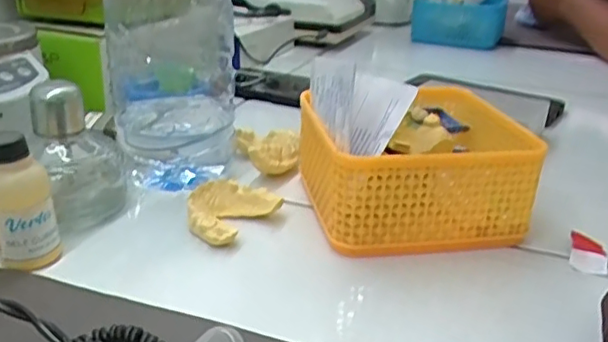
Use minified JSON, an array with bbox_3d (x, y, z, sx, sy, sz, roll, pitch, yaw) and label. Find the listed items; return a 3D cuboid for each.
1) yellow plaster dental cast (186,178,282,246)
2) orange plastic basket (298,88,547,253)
[{"bbox_3d":[-0.050,0.025,0.375,0.048,0.022,0.054,19,29,34],"label":"yellow plaster dental cast"},{"bbox_3d":[0.072,-0.008,0.394,0.145,0.072,0.121,-3,24,-9],"label":"orange plastic basket"}]

